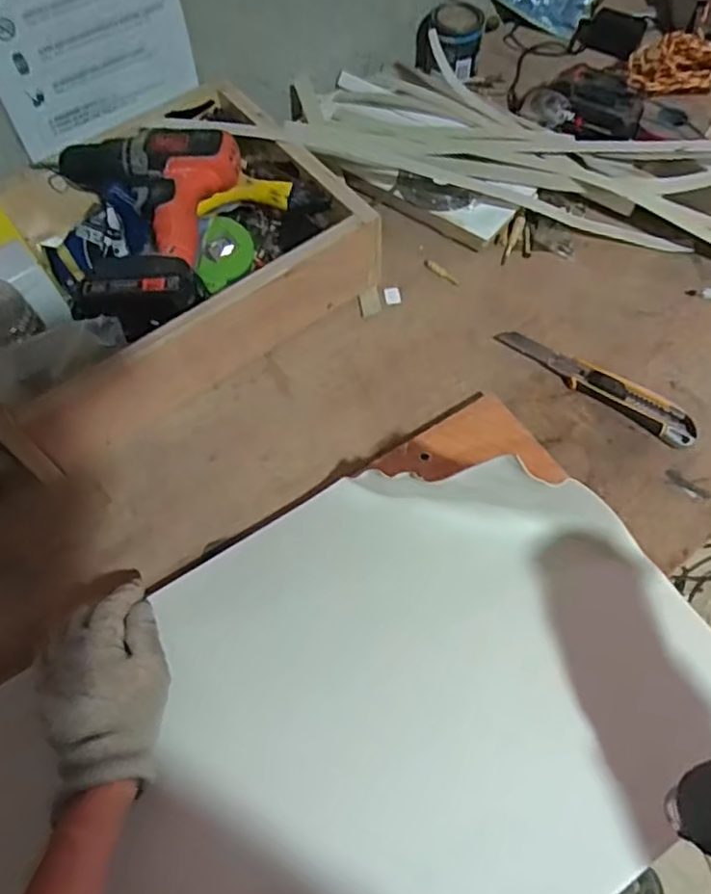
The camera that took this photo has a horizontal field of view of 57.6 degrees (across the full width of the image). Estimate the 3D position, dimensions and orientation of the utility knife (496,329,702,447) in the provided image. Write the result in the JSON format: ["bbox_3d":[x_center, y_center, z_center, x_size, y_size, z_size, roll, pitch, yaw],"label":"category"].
[{"bbox_3d":[0.236,-0.064,0.640,0.208,0.013,0.035,32,67,17],"label":"utility knife"}]

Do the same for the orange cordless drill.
[{"bbox_3d":[-0.217,-0.214,0.635,0.192,0.066,0.236,-1,61,1],"label":"orange cordless drill"}]

